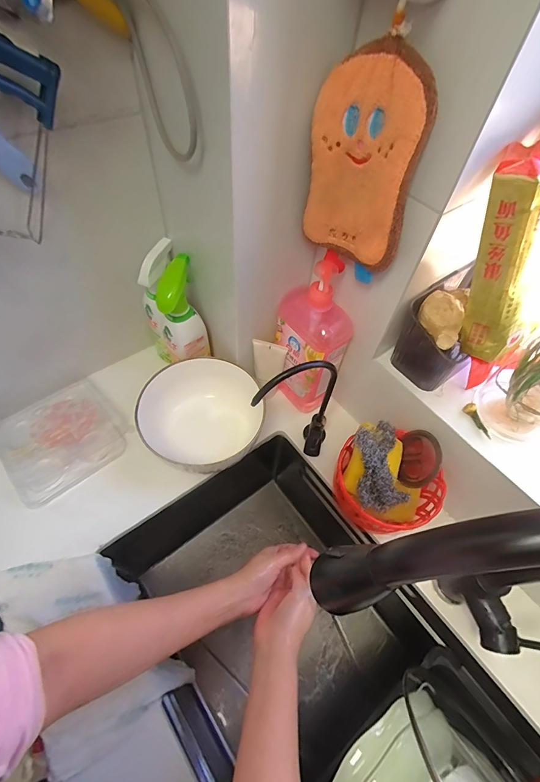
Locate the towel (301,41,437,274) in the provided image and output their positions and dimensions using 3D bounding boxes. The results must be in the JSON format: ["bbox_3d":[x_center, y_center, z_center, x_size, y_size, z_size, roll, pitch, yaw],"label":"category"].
[{"bbox_3d":[0.097,-0.229,0.371,0.119,0.188,0.022,36,62,19],"label":"towel"}]

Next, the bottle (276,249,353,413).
[{"bbox_3d":[0.063,-0.079,0.582,0.077,0.272,0.123,-39,66,-25],"label":"bottle"}]

